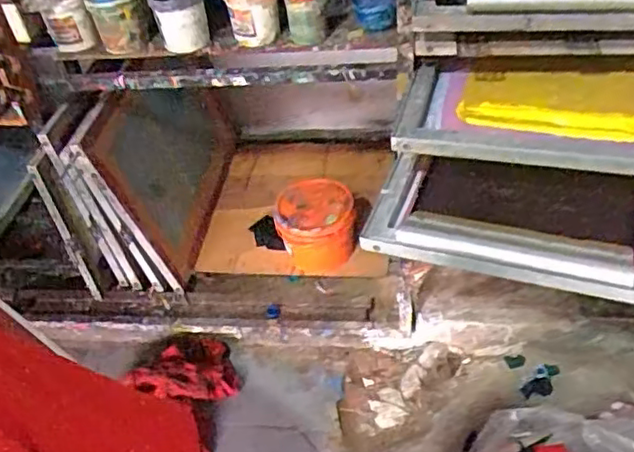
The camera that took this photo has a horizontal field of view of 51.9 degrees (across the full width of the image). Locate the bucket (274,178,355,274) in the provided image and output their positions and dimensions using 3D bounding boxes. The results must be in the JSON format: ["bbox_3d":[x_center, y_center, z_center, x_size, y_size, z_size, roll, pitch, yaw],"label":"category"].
[{"bbox_3d":[-0.004,-0.001,1.854,0.219,0.212,0.193,-2,43,5],"label":"bucket"}]

